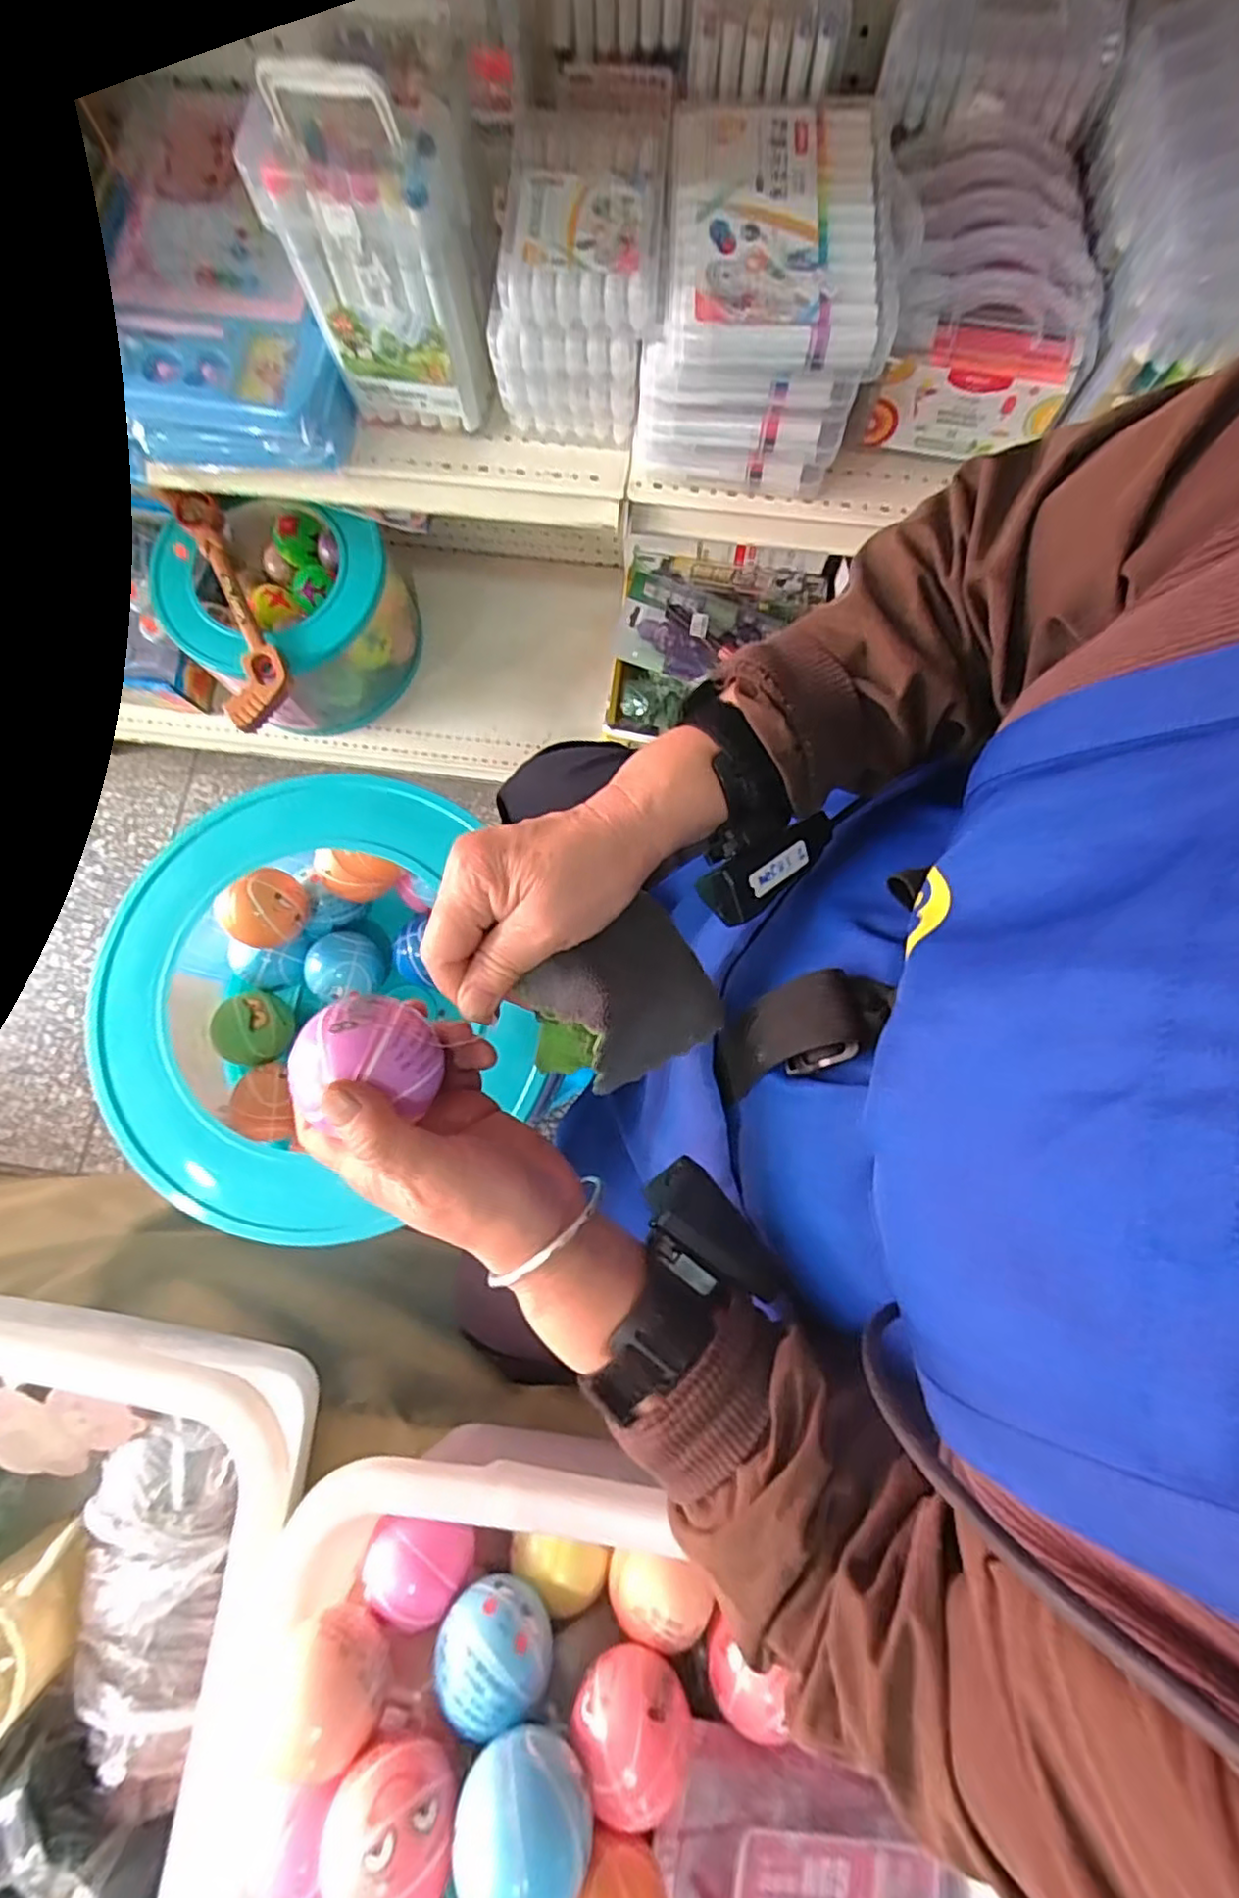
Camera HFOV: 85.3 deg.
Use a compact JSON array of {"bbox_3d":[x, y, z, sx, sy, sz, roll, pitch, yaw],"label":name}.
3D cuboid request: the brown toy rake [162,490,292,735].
[{"bbox_3d":[-0.496,-0.438,0.860,0.083,0.039,0.332,-21,80,-3],"label":"brown toy rake"}]

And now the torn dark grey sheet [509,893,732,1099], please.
[{"bbox_3d":[0.000,0.023,0.311,0.088,0.054,0.070,-31,81,-5],"label":"torn dark grey sheet"}]

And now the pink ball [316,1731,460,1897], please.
[{"bbox_3d":[-0.105,0.405,0.310,0.058,0.047,0.054,0,80,1],"label":"pink ball"}]

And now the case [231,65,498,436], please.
[{"bbox_3d":[-0.165,-0.486,0.477,0.122,0.172,0.086,4,80,2],"label":"case"}]

